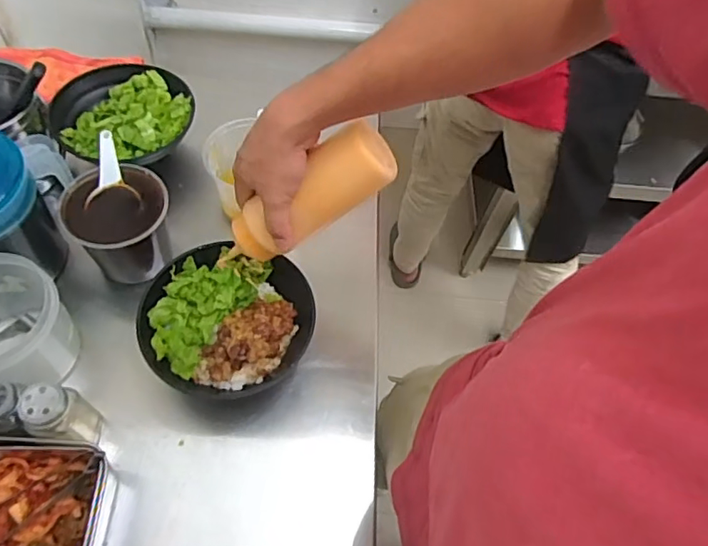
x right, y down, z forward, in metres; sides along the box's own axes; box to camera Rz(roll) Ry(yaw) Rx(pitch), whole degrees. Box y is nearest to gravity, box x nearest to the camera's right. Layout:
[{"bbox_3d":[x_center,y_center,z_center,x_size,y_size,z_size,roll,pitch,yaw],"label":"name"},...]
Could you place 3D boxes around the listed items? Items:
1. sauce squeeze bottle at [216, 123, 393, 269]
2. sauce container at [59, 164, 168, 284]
[{"bbox_3d":[-0.057,-0.067,0.527,0.199,0.057,0.056,-31,60,25],"label":"sauce squeeze bottle"},{"bbox_3d":[-0.271,-0.053,0.651,0.110,0.104,0.113,2,61,-3],"label":"sauce container"}]

